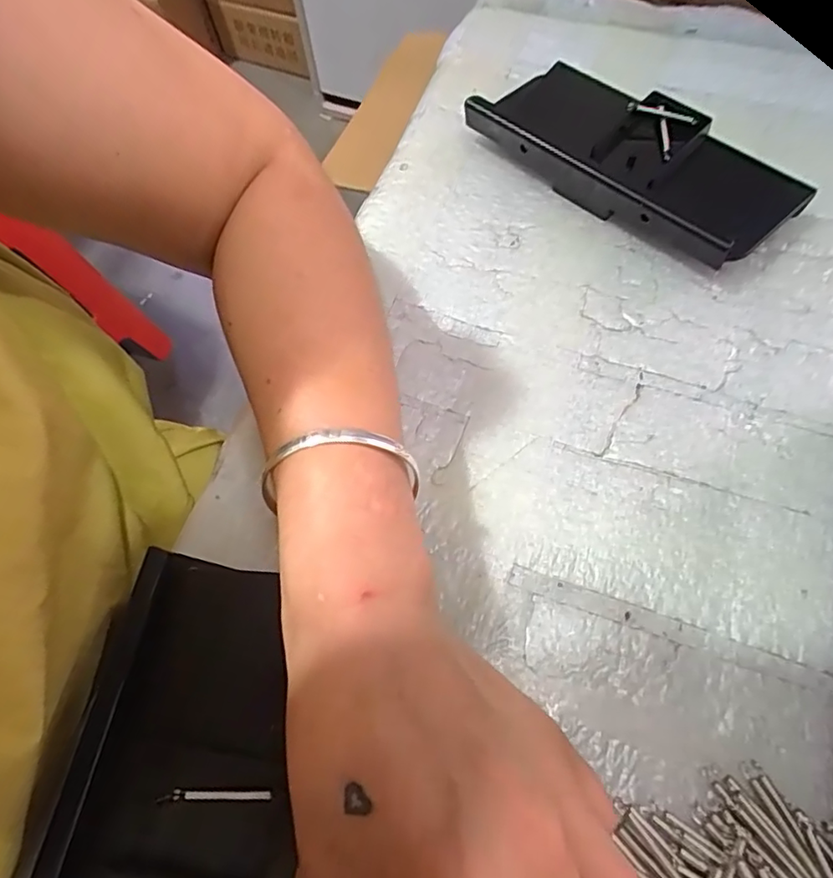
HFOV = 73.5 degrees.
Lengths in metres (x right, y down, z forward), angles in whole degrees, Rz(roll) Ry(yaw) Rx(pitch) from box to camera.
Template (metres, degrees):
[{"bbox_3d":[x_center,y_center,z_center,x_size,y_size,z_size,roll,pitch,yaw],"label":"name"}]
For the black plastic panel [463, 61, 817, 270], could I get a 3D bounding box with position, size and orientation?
[{"bbox_3d":[0.118,-0.158,0.311,0.177,0.031,0.072,38,73,17],"label":"black plastic panel"}]

